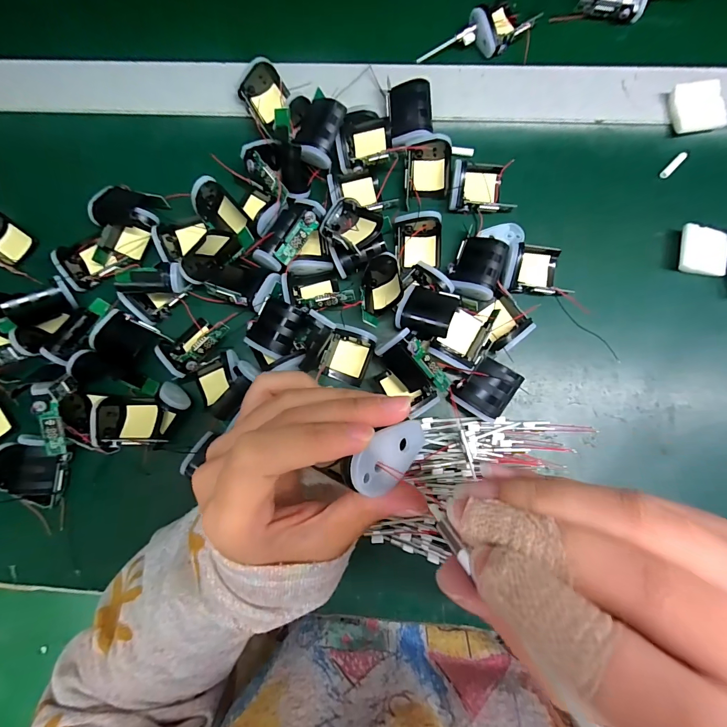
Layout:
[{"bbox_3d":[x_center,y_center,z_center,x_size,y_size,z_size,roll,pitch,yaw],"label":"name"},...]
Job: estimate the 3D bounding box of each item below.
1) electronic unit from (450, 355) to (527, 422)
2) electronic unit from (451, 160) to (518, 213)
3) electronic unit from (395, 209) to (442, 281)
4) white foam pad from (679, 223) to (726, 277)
[{"bbox_3d":[0.091,0.018,0.264,0.036,0.019,0.041,36,95,16],"label":"electronic unit"},{"bbox_3d":[0.093,-0.140,0.279,0.049,0.019,0.038,1,86,3],"label":"electronic unit"},{"bbox_3d":[0.043,-0.095,0.278,0.035,0.023,0.042,-2,86,3],"label":"electronic unit"},{"bbox_3d":[0.259,-0.085,0.270,0.034,0.010,0.036,6,86,3],"label":"white foam pad"}]

